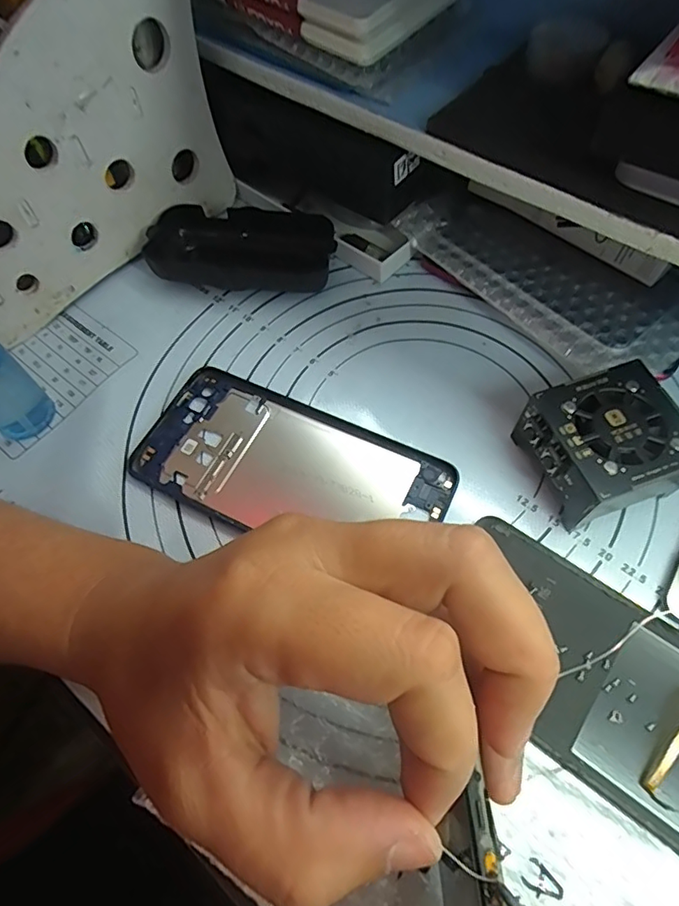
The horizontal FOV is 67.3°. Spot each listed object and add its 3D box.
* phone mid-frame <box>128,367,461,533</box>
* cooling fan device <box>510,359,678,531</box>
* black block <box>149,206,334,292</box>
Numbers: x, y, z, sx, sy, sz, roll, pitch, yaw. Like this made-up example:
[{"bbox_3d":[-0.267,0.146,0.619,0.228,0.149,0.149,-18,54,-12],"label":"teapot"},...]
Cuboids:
[{"bbox_3d":[-0.024,0.007,0.256,0.151,0.005,0.073,22,65,13],"label":"phone mid-frame"},{"bbox_3d":[0.119,-0.001,0.234,0.061,0.038,0.057,-18,63,-7],"label":"cooling fan device"},{"bbox_3d":[-0.058,-0.125,0.311,0.107,0.029,0.044,7,63,6],"label":"black block"}]

